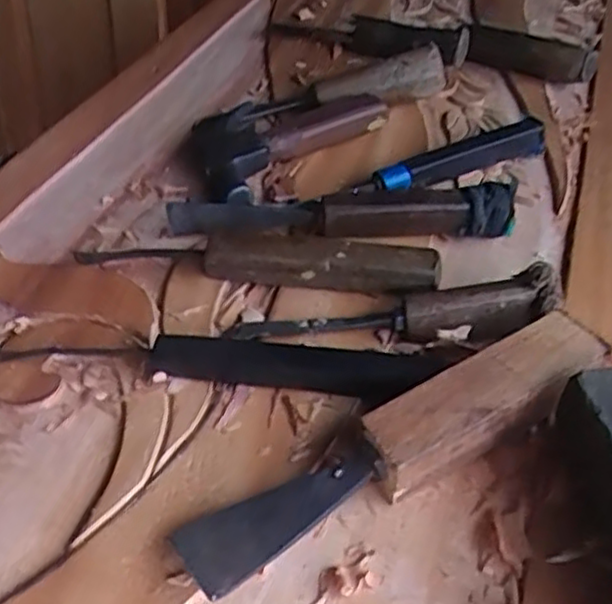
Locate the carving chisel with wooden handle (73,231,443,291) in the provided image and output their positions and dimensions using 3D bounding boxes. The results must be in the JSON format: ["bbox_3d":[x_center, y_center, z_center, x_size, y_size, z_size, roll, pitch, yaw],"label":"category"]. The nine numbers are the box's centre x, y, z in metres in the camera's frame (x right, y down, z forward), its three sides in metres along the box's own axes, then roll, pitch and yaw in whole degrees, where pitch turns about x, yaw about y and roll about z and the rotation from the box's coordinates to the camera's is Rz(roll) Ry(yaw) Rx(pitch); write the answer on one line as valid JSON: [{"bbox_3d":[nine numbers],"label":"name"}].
[{"bbox_3d":[-0.029,-0.030,0.429,0.214,0.030,0.032,8,44,9],"label":"carving chisel with wooden handle"}]

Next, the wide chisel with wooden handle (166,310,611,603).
[{"bbox_3d":[0.043,0.063,0.324,0.213,0.036,0.042,-22,47,-21],"label":"wide chisel with wooden handle"}]

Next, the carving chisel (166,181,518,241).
[{"bbox_3d":[0.022,-0.057,0.455,0.219,0.032,0.031,1,43,3],"label":"carving chisel"}]

